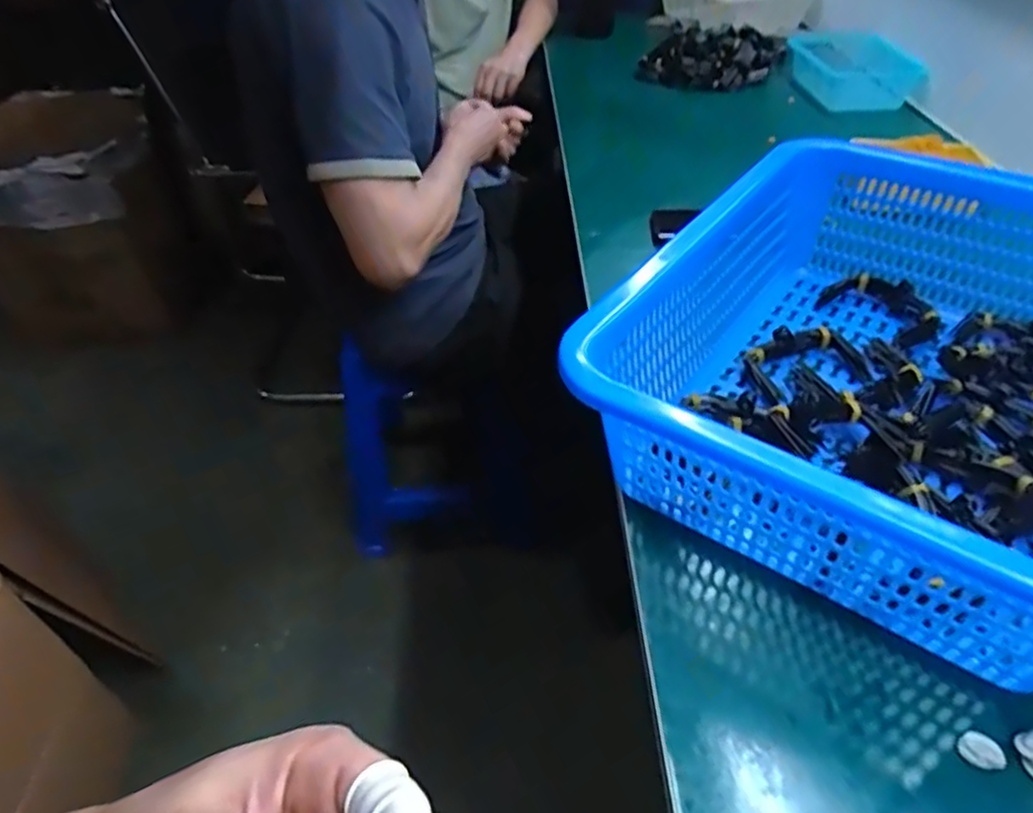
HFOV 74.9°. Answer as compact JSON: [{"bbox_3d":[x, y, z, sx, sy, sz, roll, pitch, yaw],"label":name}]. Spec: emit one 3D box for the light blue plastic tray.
[{"bbox_3d":[0.568,-0.583,1.153,0.164,0.065,0.243,-1,42,2],"label":"light blue plastic tray"}]

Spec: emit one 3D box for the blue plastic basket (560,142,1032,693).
[{"bbox_3d":[0.289,-0.039,0.512,0.349,0.151,0.431,21,48,24],"label":"blue plastic basket"}]

